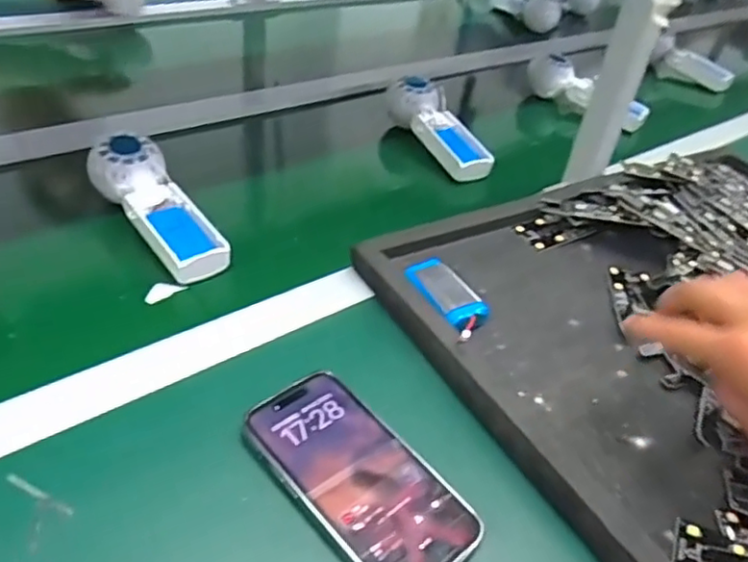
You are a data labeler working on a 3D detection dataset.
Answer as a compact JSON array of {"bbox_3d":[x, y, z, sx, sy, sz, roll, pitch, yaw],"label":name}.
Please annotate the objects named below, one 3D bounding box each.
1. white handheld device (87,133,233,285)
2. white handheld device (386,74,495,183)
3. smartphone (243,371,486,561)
[{"bbox_3d":[-0.184,-0.065,0.537,0.057,0.030,0.163,-27,64,-34],"label":"white handheld device"},{"bbox_3d":[0.078,-0.174,0.731,0.053,0.058,0.163,-19,59,-28],"label":"white handheld device"},{"bbox_3d":[-0.010,0.116,0.375,0.075,0.014,0.147,-28,51,-34],"label":"smartphone"}]

